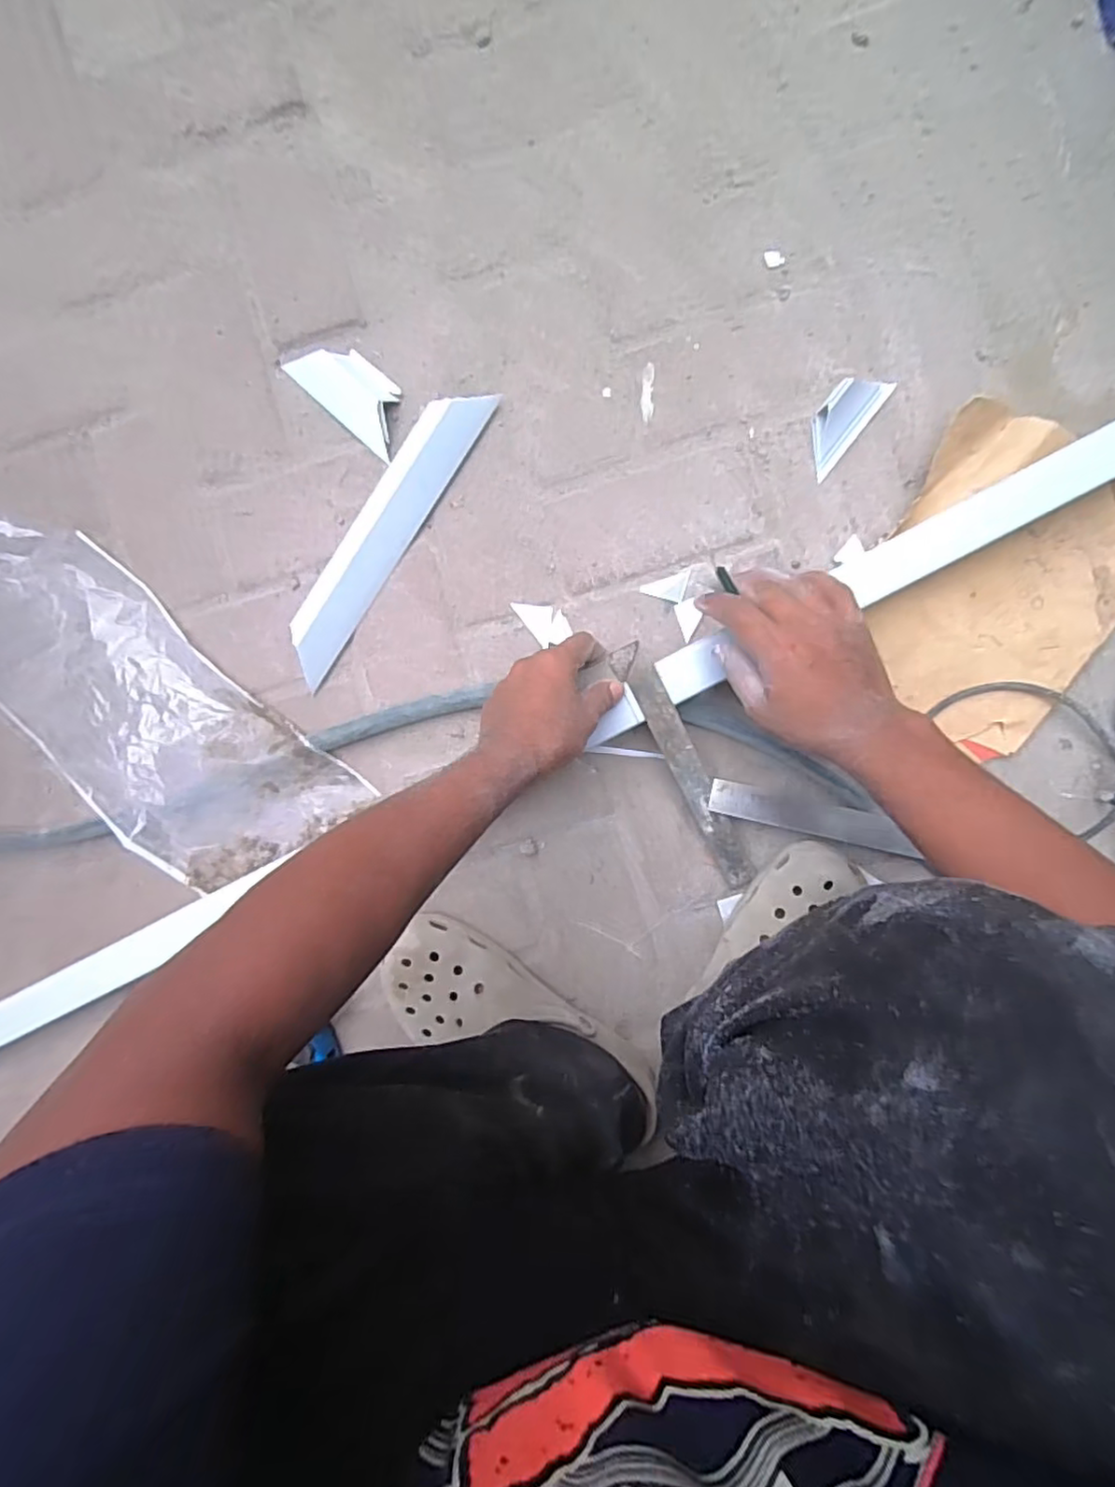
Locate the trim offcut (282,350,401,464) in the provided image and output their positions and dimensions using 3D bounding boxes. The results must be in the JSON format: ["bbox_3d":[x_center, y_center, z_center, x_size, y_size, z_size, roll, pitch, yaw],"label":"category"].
[{"bbox_3d":[-0.198,-0.340,0.628,0.130,0.009,0.059,42,95,3],"label":"trim offcut"}]

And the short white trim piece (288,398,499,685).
[{"bbox_3d":[-0.173,-0.206,0.629,0.063,0.016,0.310,34,95,3],"label":"short white trim piece"}]

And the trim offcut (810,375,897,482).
[{"bbox_3d":[0.259,-0.294,0.587,0.042,0.026,0.099,40,95,3],"label":"trim offcut"}]

